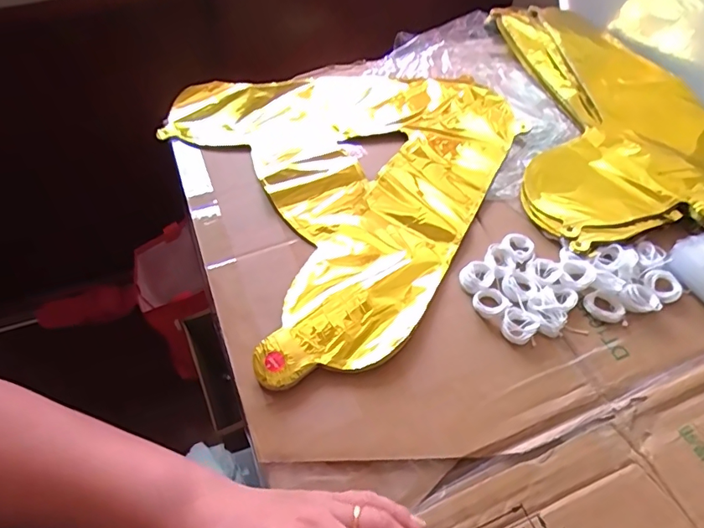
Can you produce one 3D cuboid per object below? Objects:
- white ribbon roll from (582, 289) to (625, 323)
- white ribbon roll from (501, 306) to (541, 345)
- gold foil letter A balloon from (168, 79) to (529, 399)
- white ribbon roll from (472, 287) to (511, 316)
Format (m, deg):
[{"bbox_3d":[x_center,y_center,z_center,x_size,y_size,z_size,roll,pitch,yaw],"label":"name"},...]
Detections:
[{"bbox_3d":[0.204,0.034,0.397,0.030,0.009,0.023,36,61,23],"label":"white ribbon roll"},{"bbox_3d":[0.131,0.049,0.387,0.027,0.013,0.026,0,53,0],"label":"white ribbon roll"},{"bbox_3d":[0.005,-0.109,0.501,0.359,0.012,0.383,-27,58,-19],"label":"gold foil letter A balloon"},{"bbox_3d":[0.112,0.032,0.398,0.024,0.009,0.024,-25,57,-18],"label":"white ribbon roll"}]

